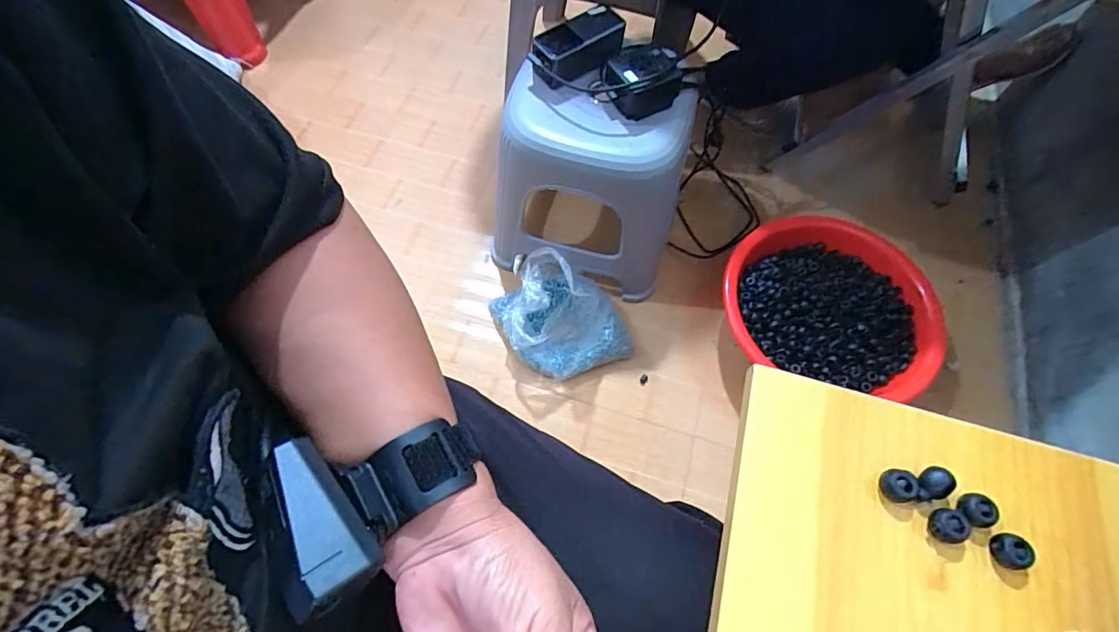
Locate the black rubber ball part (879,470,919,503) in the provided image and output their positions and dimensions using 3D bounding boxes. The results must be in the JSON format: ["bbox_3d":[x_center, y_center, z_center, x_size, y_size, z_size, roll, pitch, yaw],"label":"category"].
[{"bbox_3d":[0.188,0.094,0.272,0.015,0.012,0.016,1,65,-1],"label":"black rubber ball part"}]

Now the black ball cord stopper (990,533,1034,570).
[{"bbox_3d":[0.237,0.123,0.258,0.014,0.010,0.016,-5,65,-4],"label":"black ball cord stopper"}]

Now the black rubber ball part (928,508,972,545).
[{"bbox_3d":[0.208,0.112,0.263,0.015,0.010,0.017,-1,65,-2],"label":"black rubber ball part"}]

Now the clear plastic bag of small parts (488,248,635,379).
[{"bbox_3d":[0.005,-0.008,0.785,0.198,0.144,0.180,-19,67,-10],"label":"clear plastic bag of small parts"}]

